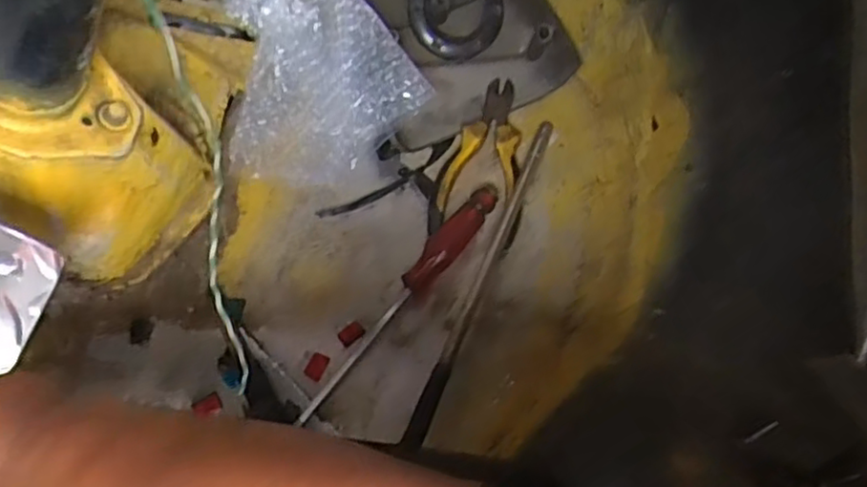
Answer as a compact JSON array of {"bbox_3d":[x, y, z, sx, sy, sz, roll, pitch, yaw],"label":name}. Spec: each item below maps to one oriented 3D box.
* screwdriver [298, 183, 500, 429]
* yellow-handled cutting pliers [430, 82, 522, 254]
[{"bbox_3d":[-0.019,0.039,0.509,0.024,0.025,0.221,31,68,16],"label":"screwdriver"},{"bbox_3d":[0.046,-0.068,0.565,0.072,0.017,0.158,15,64,9],"label":"yellow-handled cutting pliers"}]

